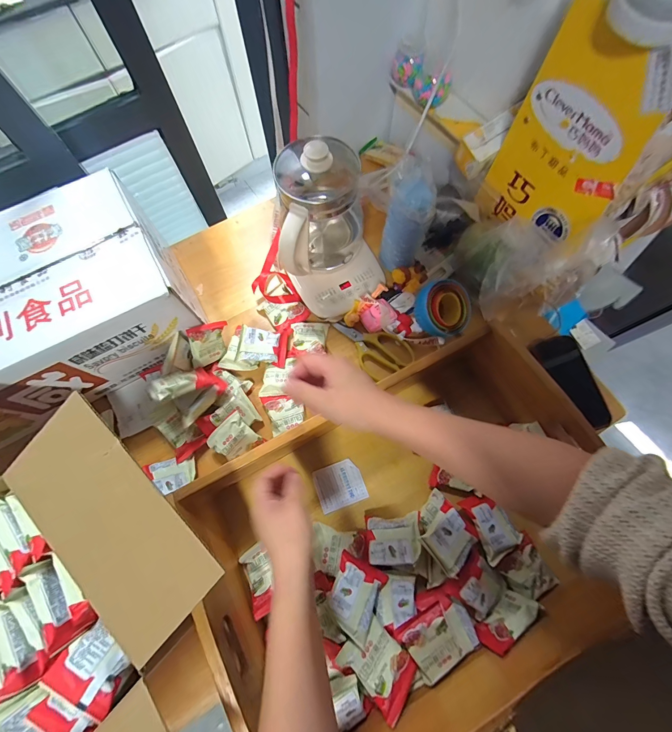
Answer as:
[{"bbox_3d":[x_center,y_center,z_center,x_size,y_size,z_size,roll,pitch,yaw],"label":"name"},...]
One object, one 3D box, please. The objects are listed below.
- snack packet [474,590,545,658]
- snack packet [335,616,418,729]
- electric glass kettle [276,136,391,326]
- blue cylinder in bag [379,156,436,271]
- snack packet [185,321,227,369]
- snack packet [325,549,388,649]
[{"bbox_3d":[0.228,0.336,0.432,0.087,0.052,0.019,-32,81,-10],"label":"snack packet"},{"bbox_3d":[0.056,0.380,0.416,0.091,0.015,0.065,46,52,11],"label":"snack packet"},{"bbox_3d":[0.003,-0.213,0.540,0.171,0.219,0.194,3,74,2],"label":"electric glass kettle"},{"bbox_3d":[0.122,-0.244,0.559,0.073,0.175,0.073,14,77,-1],"label":"blue cylinder in bag"},{"bbox_3d":[-0.219,-0.038,0.571,0.066,0.071,0.014,-24,38,-37],"label":"snack packet"},{"bbox_3d":[0.025,0.309,0.442,0.067,0.013,0.083,31,51,6],"label":"snack packet"}]

